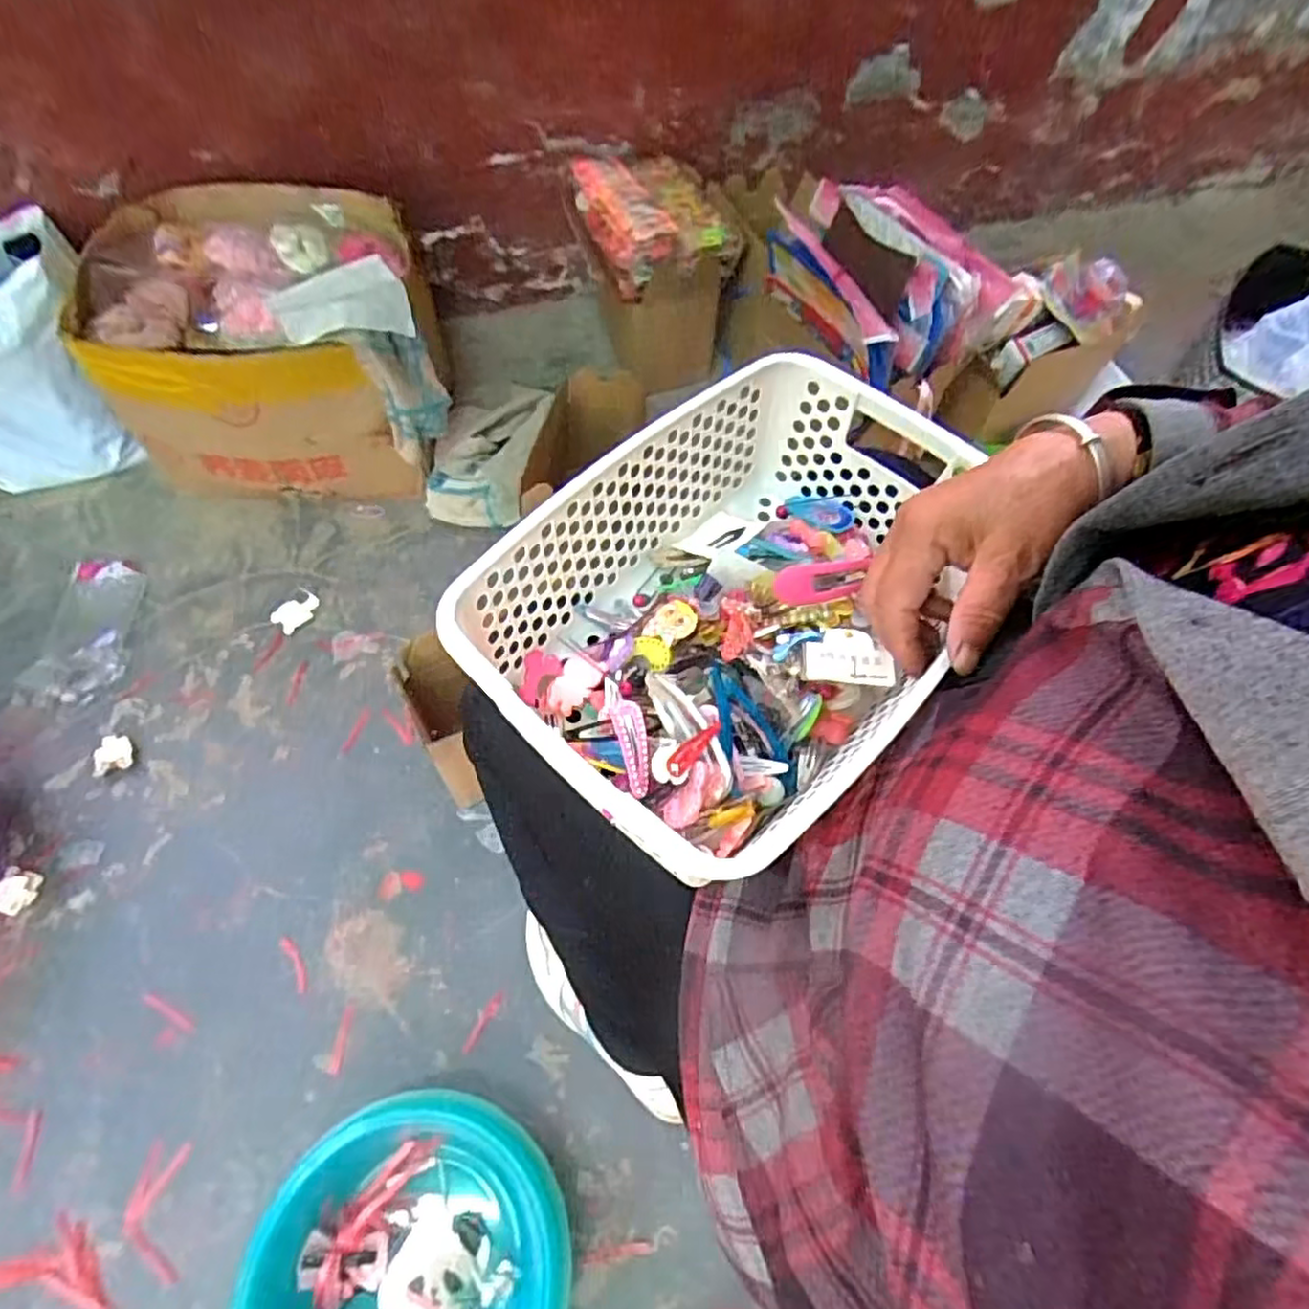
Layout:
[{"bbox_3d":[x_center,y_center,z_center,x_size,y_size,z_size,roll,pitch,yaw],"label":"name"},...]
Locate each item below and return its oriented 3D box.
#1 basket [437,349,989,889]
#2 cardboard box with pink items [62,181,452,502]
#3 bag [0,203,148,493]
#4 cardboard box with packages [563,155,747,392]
[{"bbox_3d":[0.049,-0.030,0.390,0.188,0.097,0.284,41,65,20],"label":"basket"},{"bbox_3d":[-0.495,-0.424,0.952,0.393,0.256,0.374,-7,60,-6],"label":"cardboard box with pink items"},{"bbox_3d":[-0.888,-0.410,0.968,0.258,0.260,0.235,-26,63,-17],"label":"bag"},{"bbox_3d":[-0.006,-0.593,1.120,0.229,0.267,0.248,-6,59,-7],"label":"cardboard box with packages"}]

